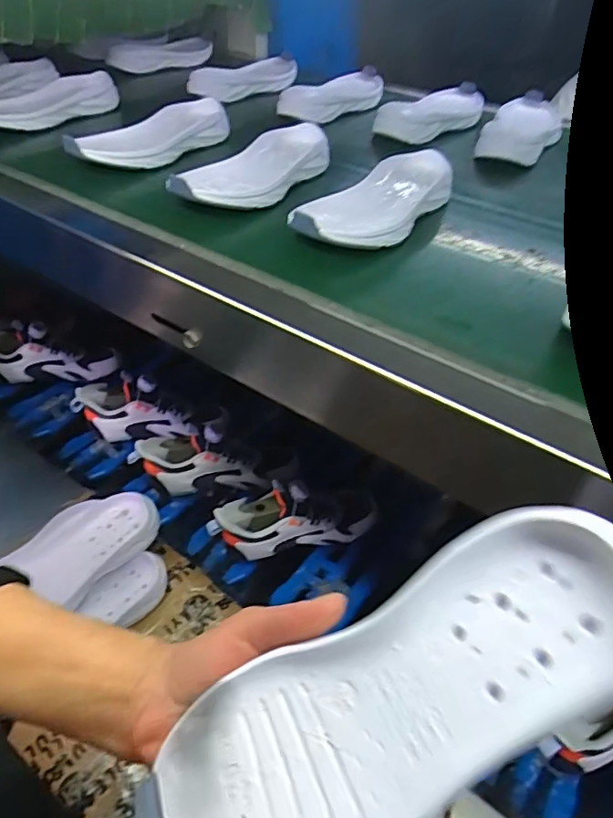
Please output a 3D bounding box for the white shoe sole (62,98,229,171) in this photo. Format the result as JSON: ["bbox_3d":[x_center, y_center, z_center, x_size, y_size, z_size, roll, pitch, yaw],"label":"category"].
[{"bbox_3d":[-0.176,-0.321,0.652,0.078,0.039,0.206,31,49,24],"label":"white shoe sole"}]

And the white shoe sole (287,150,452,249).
[{"bbox_3d":[0.070,-0.201,0.537,0.093,0.041,0.217,26,48,20],"label":"white shoe sole"}]

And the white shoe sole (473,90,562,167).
[{"bbox_3d":[0.293,-0.378,0.732,0.087,0.036,0.229,20,46,14],"label":"white shoe sole"}]

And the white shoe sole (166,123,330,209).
[{"bbox_3d":[-0.049,-0.259,0.585,0.084,0.031,0.216,26,48,20],"label":"white shoe sole"}]

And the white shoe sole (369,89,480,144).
[{"bbox_3d":[0.175,-0.406,0.755,0.084,0.027,0.206,32,50,24],"label":"white shoe sole"}]

